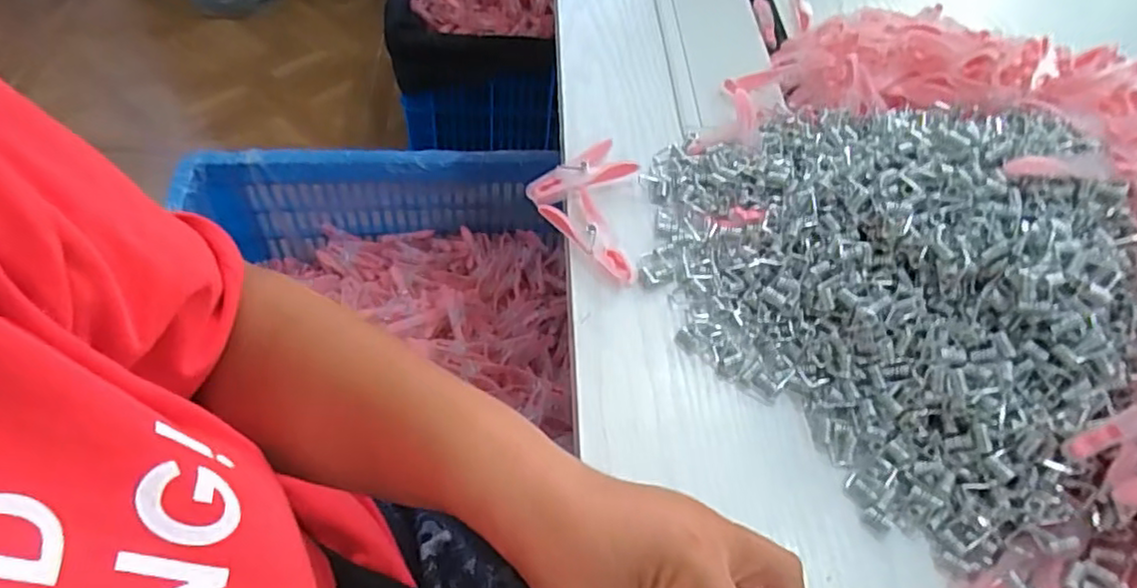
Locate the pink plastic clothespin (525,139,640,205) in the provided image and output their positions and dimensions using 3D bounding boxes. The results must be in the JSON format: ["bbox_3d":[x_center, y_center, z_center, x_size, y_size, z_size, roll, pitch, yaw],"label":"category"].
[{"bbox_3d":[0.008,-0.084,0.460,0.075,0.013,0.031,-24,61,-23],"label":"pink plastic clothespin"}]

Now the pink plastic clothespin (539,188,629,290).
[{"bbox_3d":[0.019,-0.041,0.429,0.035,0.011,0.079,-31,64,-26],"label":"pink plastic clothespin"}]

